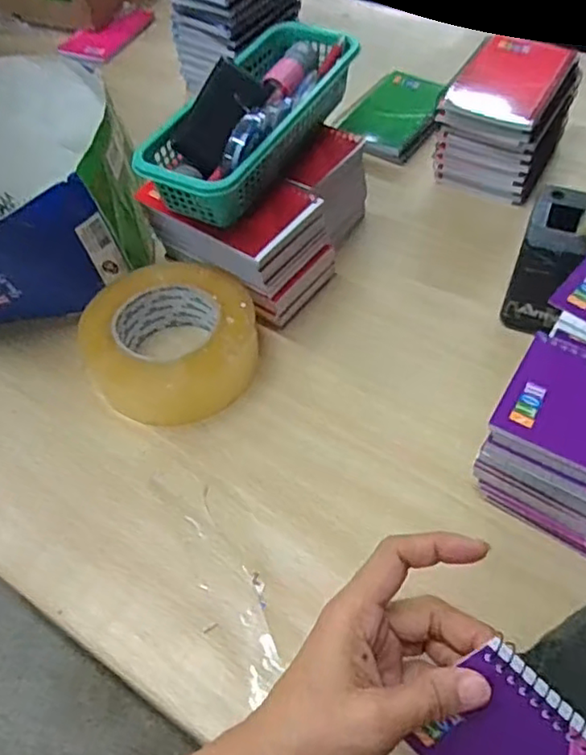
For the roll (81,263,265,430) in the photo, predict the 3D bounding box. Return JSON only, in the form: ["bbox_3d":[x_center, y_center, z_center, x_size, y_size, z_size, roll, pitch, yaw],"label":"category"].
[{"bbox_3d":[-0.095,-0.029,0.493,0.130,0.056,0.122,-2,53,3],"label":"roll"}]

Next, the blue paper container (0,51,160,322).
[{"bbox_3d":[-0.247,-0.155,0.543,0.216,0.125,0.238,-13,54,-5],"label":"blue paper container"}]

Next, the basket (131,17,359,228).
[{"bbox_3d":[-0.026,-0.211,0.505,0.094,0.058,0.240,19,57,17],"label":"basket"}]

